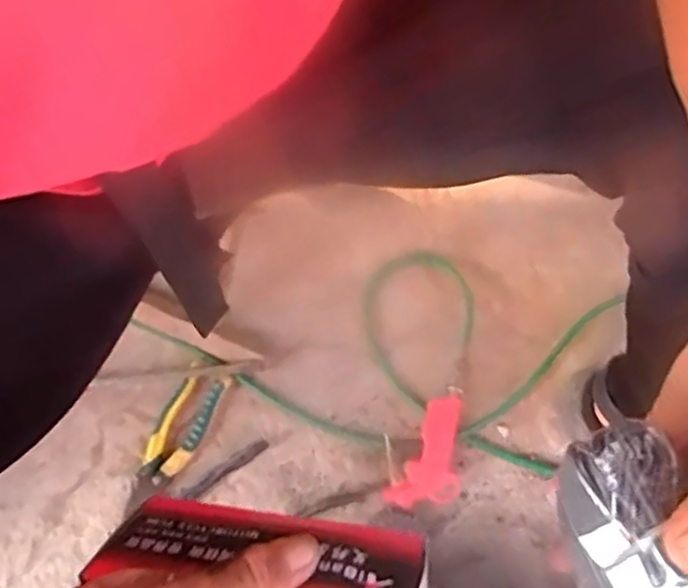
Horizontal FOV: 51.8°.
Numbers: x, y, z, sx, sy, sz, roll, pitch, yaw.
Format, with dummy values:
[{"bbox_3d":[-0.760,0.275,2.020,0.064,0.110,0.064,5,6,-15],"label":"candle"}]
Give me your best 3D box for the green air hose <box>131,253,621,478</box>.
[{"bbox_3d":[0.028,0.051,0.811,0.509,0.026,0.230,14,72,6],"label":"green air hose"}]

